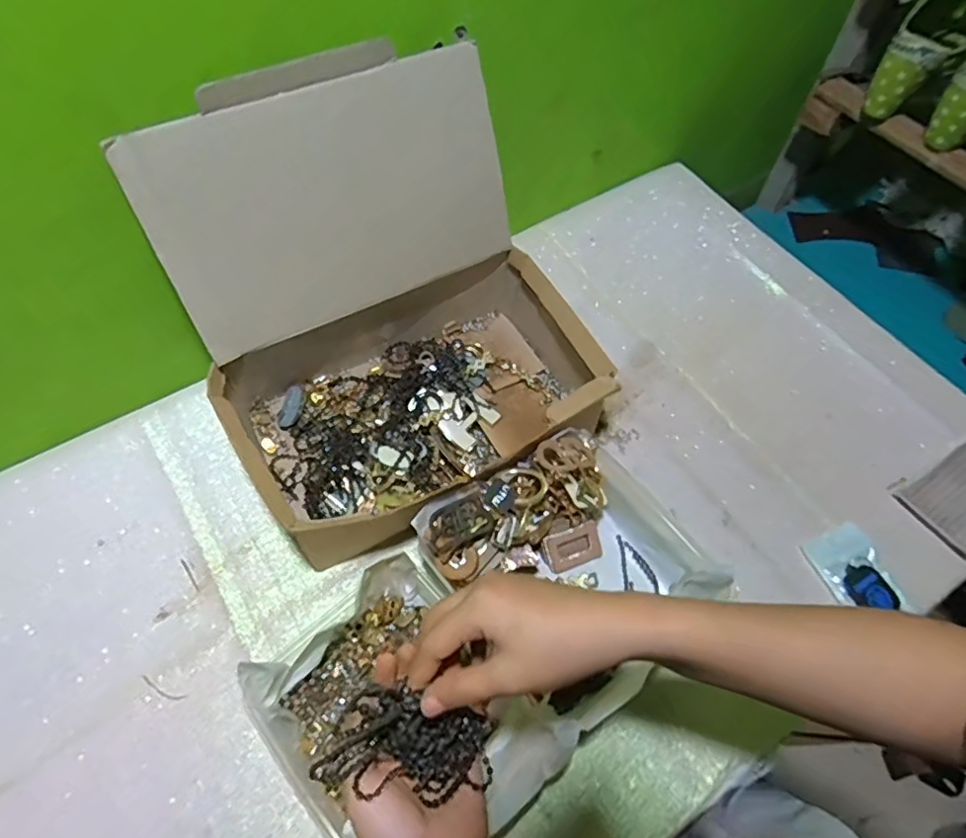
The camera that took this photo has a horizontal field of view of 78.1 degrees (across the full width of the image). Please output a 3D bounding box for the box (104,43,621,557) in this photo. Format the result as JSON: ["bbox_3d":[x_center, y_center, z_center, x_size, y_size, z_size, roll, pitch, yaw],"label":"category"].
[{"bbox_3d":[-0.083,-0.093,0.539,0.333,0.277,0.299,-27,65,-17],"label":"box"}]

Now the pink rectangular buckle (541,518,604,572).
[{"bbox_3d":[0.086,0.121,0.568,0.053,0.042,0.009,-17,19,-4],"label":"pink rectangular buckle"}]

